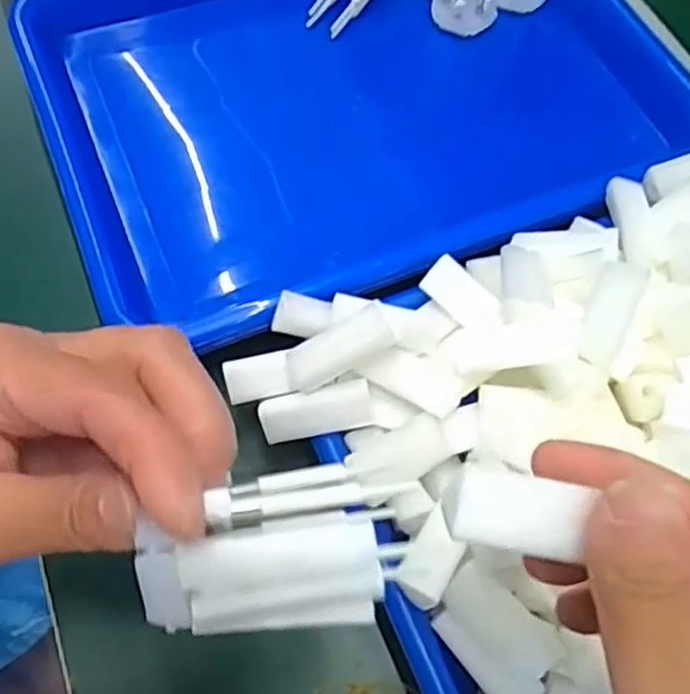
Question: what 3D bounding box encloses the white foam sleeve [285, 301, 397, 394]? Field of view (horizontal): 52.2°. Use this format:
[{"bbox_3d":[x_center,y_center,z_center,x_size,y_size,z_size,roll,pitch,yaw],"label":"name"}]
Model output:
[{"bbox_3d":[-0.002,0.001,0.289,0.047,0.018,0.016,-30,66,13],"label":"white foam sleeve"}]

